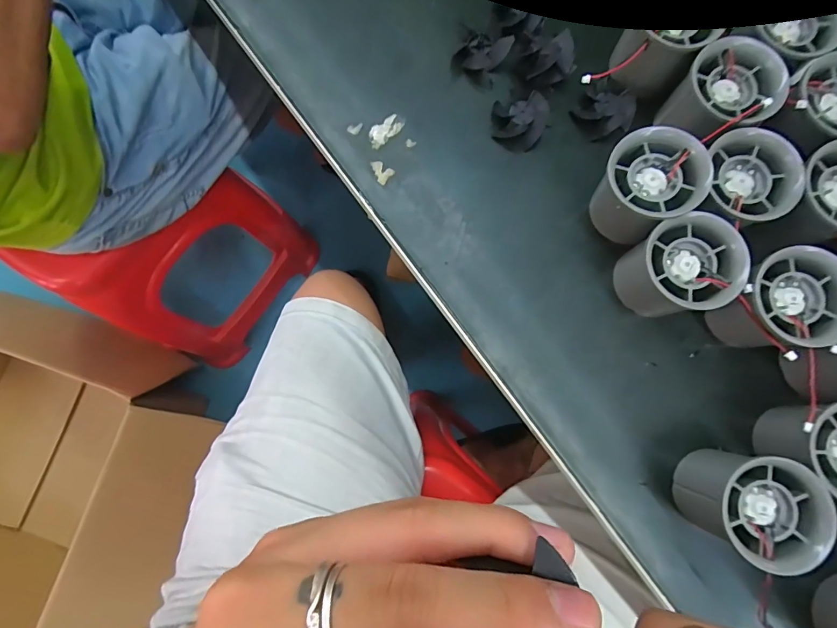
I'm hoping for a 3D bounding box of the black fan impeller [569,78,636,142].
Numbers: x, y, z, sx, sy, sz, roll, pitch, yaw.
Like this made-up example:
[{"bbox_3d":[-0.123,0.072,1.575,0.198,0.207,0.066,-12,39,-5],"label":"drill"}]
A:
[{"bbox_3d":[0.133,-0.142,0.303,0.034,0.015,0.037,-43,83,-7],"label":"black fan impeller"}]

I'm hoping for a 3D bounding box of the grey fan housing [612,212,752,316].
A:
[{"bbox_3d":[0.158,-0.026,0.265,0.053,0.056,0.055,0,80,0],"label":"grey fan housing"}]

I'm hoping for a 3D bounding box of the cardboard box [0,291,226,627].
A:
[{"bbox_3d":[-0.786,0.292,0.871,0.556,0.334,0.535,17,80,3],"label":"cardboard box"}]

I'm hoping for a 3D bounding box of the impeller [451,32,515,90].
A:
[{"bbox_3d":[0.045,-0.189,0.311,0.036,0.020,0.032,29,81,5],"label":"impeller"}]

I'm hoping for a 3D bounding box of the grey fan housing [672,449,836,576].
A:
[{"bbox_3d":[0.184,0.107,0.244,0.056,0.060,0.054,0,80,0],"label":"grey fan housing"}]

